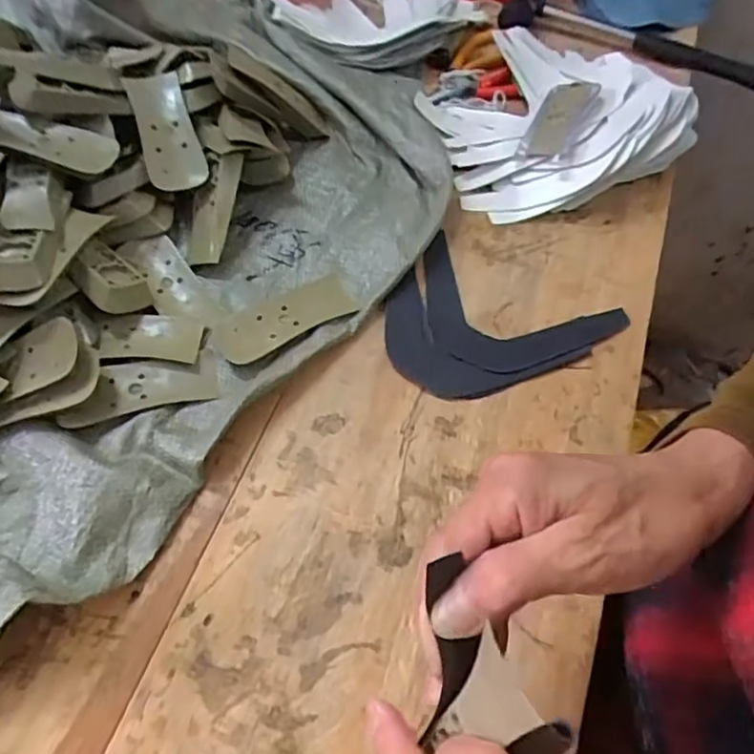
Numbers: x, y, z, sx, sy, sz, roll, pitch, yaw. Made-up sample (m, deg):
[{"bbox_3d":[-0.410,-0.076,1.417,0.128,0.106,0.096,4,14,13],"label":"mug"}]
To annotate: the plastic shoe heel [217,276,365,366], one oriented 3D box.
[{"bbox_3d":[-0.069,-0.046,0.463,0.105,0.014,0.044,-30,63,-15],"label":"plastic shoe heel"}]

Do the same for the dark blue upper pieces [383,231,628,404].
[{"bbox_3d":[0.082,-0.035,0.458,0.157,0.011,0.133,30,65,18],"label":"dark blue upper pieces"}]

